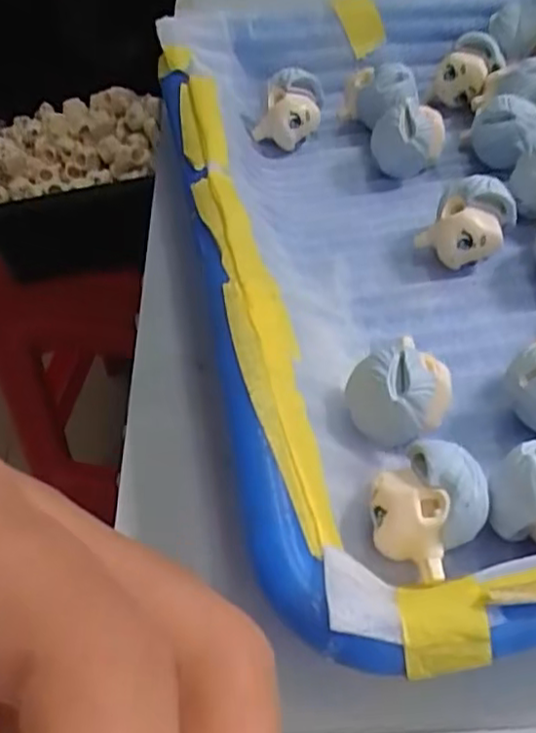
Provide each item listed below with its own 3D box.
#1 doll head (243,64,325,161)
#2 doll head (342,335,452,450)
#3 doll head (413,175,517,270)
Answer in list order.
[{"bbox_3d":[0.006,-0.097,0.256,0.029,0.024,0.027,-2,50,4],"label":"doll head"},{"bbox_3d":[0.032,0.006,0.165,0.025,0.019,0.017,-9,50,-2],"label":"doll head"},{"bbox_3d":[0.060,-0.044,0.208,0.025,0.020,0.021,19,55,18],"label":"doll head"}]

